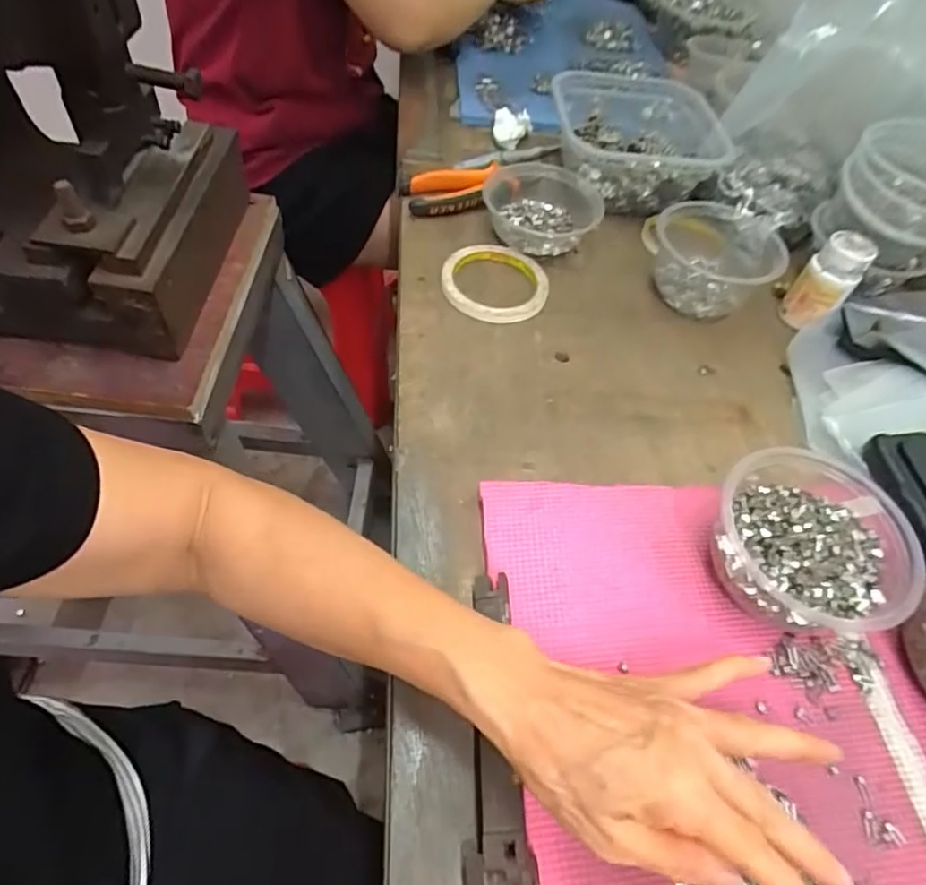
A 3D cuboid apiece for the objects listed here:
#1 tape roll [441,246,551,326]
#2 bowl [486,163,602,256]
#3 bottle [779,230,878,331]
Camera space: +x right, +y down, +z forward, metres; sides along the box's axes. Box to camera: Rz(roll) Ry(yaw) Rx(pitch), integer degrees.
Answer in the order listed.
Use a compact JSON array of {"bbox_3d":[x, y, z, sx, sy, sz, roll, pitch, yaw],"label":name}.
[{"bbox_3d":[0.031,-0.150,0.549,0.094,0.017,0.097,4,55,-6],"label":"tape roll"},{"bbox_3d":[0.077,-0.235,0.596,0.115,0.038,0.110,4,55,-6],"label":"bowl"},{"bbox_3d":[0.328,-0.145,0.539,0.044,0.078,0.041,34,57,18],"label":"bottle"}]

